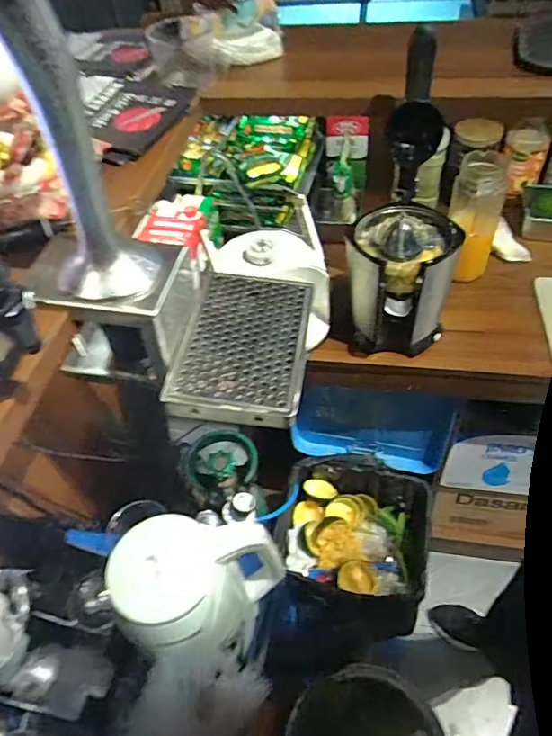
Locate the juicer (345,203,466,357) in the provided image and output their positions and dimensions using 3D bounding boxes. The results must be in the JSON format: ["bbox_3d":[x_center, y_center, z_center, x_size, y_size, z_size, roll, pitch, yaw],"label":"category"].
[{"bbox_3d":[0.211,-0.147,0.899,0.176,0.231,0.190,12,53,15],"label":"juicer"}]

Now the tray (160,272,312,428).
[{"bbox_3d":[-0.040,-0.036,0.668,0.157,0.024,0.232,4,51,8],"label":"tray"}]

